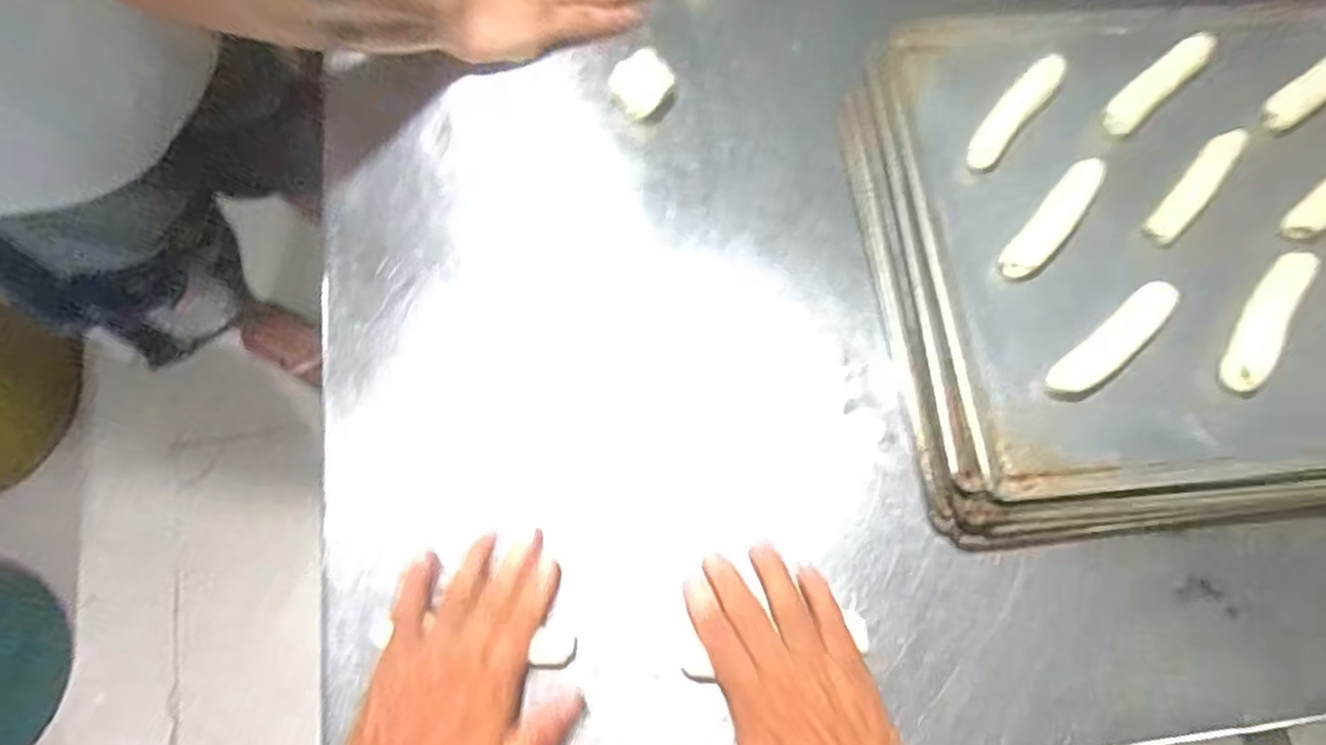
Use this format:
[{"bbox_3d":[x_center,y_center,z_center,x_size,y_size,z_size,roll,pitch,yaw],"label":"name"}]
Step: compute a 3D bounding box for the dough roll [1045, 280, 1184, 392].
[{"bbox_3d":[0.277,-0.020,0.431,0.100,0.011,0.024,-39,78,-13],"label":"dough roll"}]

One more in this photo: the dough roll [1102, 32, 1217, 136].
[{"bbox_3d":[0.340,-0.200,0.484,0.102,0.014,0.024,-40,78,-13],"label":"dough roll"}]

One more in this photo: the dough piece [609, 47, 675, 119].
[{"bbox_3d":[-0.016,-0.220,0.533,0.038,0.027,0.045,-32,77,-11],"label":"dough piece"}]

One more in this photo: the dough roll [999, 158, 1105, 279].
[{"bbox_3d":[0.253,-0.099,0.456,0.023,0.011,0.100,38,75,9],"label":"dough roll"}]

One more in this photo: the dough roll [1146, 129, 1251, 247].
[{"bbox_3d":[0.353,-0.123,0.465,0.023,0.013,0.098,38,75,9],"label":"dough roll"}]

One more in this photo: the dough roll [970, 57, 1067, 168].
[{"bbox_3d":[0.239,-0.179,0.480,0.024,0.017,0.098,40,75,10],"label":"dough roll"}]

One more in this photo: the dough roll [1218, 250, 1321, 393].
[{"bbox_3d":[0.372,-0.034,0.434,0.023,0.013,0.104,33,74,8],"label":"dough roll"}]

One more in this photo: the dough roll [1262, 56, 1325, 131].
[{"bbox_3d":[0.448,-0.197,0.482,0.094,0.016,0.025,-34,77,-12],"label":"dough roll"}]

